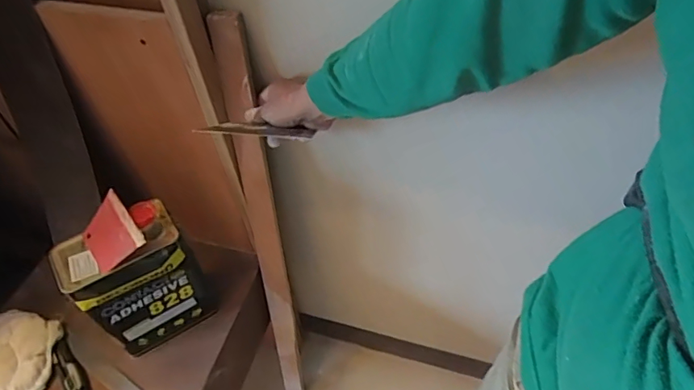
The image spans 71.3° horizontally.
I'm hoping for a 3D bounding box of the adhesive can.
[{"bbox_3d":[-0.329,0.141,0.780,0.170,0.274,0.096,-24,52,-15],"label":"adhesive can"}]

